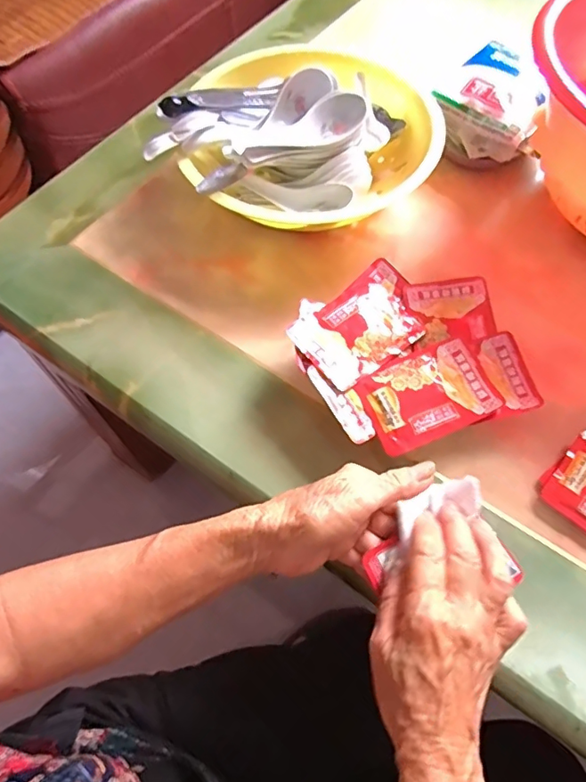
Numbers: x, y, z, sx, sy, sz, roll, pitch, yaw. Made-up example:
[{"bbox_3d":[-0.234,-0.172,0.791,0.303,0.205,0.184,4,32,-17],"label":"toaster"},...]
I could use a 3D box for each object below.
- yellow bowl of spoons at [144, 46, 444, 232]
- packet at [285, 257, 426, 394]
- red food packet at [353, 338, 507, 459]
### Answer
[{"bbox_3d":[0.011,-0.249,0.526,0.251,0.092,0.236,0,62,1],"label":"yellow bowl of spoons"},{"bbox_3d":[0.059,-0.055,0.436,0.117,0.007,0.074,-37,74,-23],"label":"packet"},{"bbox_3d":[0.104,0.001,0.408,0.100,0.007,0.070,-23,69,-12],"label":"red food packet"}]

